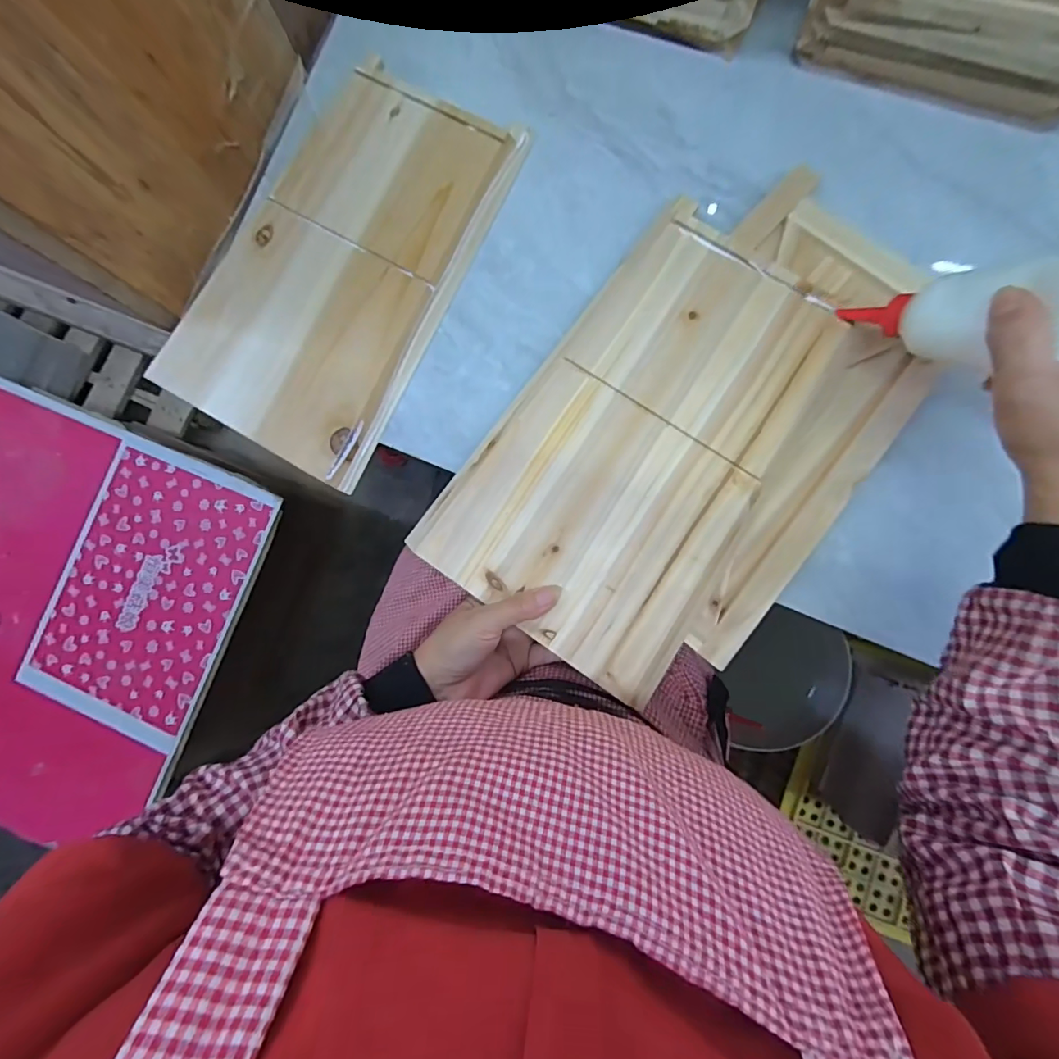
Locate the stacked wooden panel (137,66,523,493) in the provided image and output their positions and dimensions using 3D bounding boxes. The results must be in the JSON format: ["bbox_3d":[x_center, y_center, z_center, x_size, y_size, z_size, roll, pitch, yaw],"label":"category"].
[{"bbox_3d":[-0.168,-0.239,0.446,0.206,0.027,0.355,29,89,6],"label":"stacked wooden panel"}]

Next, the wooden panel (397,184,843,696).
[{"bbox_3d":[0.094,-0.070,0.389,0.217,0.014,0.352,34,90,6],"label":"wooden panel"}]

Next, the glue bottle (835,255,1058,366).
[{"bbox_3d":[0.275,-0.136,0.307,0.043,0.143,0.054,40,90,-24],"label":"glue bottle"}]

